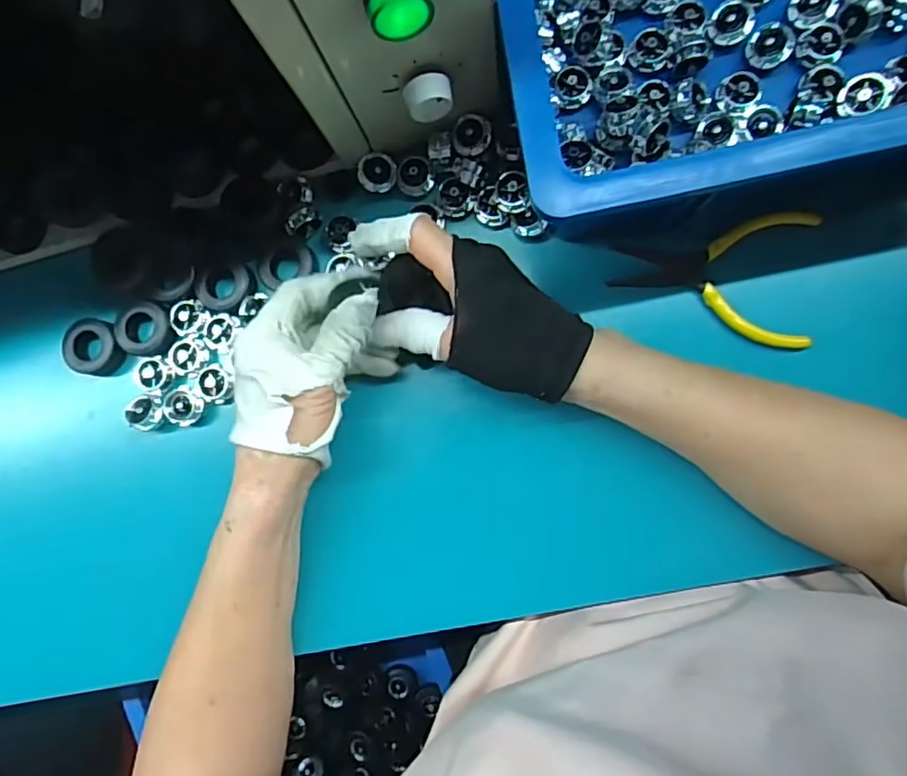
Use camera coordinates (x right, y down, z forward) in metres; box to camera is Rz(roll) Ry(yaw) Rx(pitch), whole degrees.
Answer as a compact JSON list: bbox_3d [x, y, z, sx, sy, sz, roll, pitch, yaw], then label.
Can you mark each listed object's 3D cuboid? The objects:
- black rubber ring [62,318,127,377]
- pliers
[{"bbox_3d":[-0.237,-0.027,0.398,0.037,0.010,0.036,0,88,4],"label":"black rubber ring"},{"bbox_3d":[0.155,-0.065,0.361,0.111,0.021,0.078,2,88,4],"label":"pliers"}]

